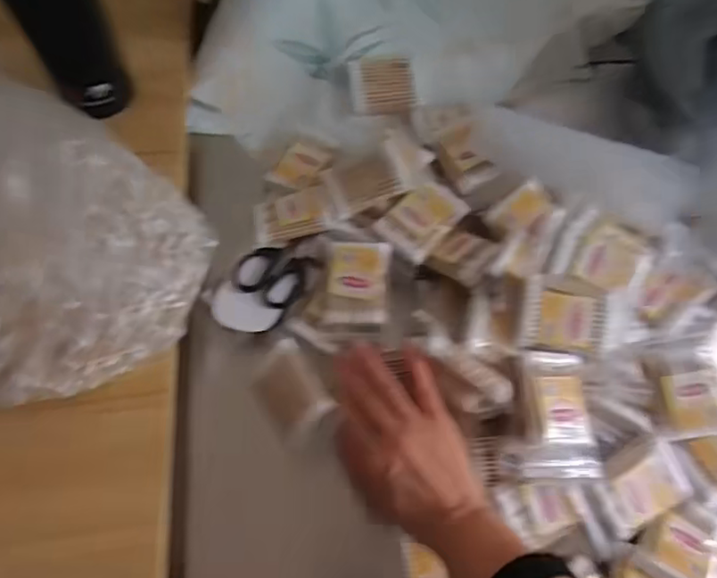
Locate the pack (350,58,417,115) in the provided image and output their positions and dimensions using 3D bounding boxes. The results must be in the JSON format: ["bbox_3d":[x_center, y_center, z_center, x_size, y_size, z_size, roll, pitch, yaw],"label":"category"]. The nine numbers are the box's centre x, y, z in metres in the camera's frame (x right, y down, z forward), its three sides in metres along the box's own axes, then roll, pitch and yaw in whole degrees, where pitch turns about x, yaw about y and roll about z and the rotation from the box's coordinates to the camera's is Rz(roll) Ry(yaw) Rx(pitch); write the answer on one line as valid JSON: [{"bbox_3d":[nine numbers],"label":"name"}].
[{"bbox_3d":[0.025,-0.209,0.623,0.064,0.012,0.057,-7,90,-1],"label":"pack"}]

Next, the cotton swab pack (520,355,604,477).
[{"bbox_3d":[0.153,0.096,0.466,0.062,0.017,0.092,5,75,-21],"label":"cotton swab pack"}]

